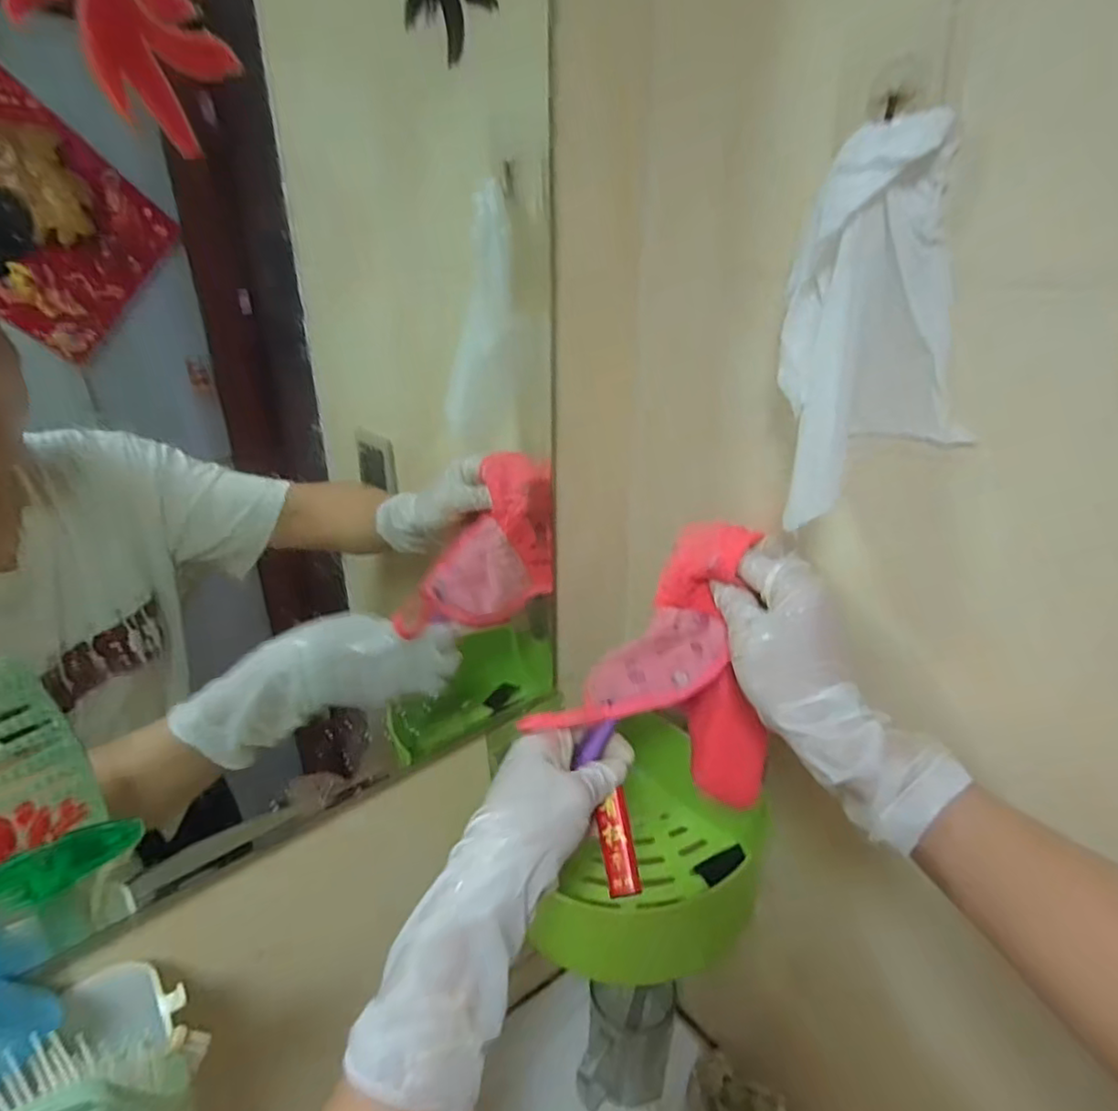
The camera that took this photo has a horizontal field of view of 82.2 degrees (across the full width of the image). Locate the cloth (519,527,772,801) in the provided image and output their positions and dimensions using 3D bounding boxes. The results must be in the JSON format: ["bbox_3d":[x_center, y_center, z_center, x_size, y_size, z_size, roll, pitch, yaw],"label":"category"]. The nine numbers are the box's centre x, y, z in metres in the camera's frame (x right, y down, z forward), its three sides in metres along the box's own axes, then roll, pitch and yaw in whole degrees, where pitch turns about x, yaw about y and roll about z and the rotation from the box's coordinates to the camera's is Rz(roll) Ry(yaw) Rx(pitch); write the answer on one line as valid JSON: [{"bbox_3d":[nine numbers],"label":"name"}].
[{"bbox_3d":[0.057,0.067,0.403,0.143,0.159,0.066,0,25,0],"label":"cloth"}]

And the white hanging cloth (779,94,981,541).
[{"bbox_3d":[0.157,-0.110,0.315,0.078,0.165,0.050,-3,25,-6],"label":"white hanging cloth"}]

